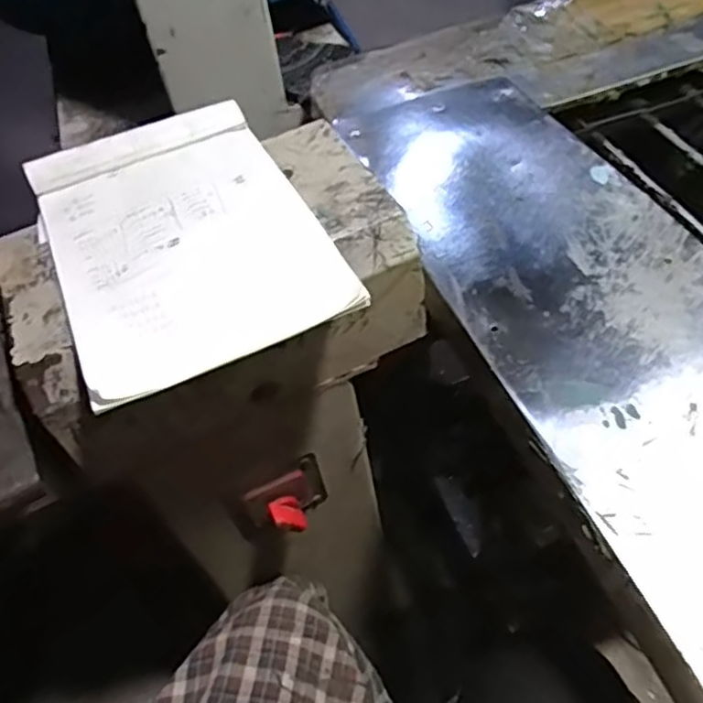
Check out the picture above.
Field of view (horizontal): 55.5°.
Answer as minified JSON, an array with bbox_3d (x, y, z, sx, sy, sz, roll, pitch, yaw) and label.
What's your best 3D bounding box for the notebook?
[{"bbox_3d":[-0.130,-0.093,0.504,0.190,0.018,0.273,-23,52,-14],"label":"notebook"}]

